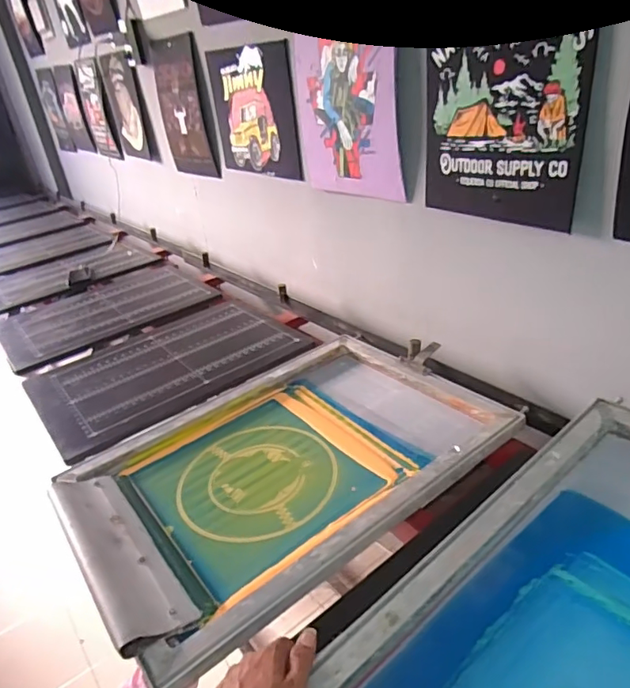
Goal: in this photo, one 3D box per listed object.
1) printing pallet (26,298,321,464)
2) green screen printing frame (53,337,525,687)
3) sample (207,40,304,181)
[{"bbox_3d":[-0.352,0.041,1.285,0.603,0.035,0.430,-26,34,-29],"label":"printing pallet"},{"bbox_3d":[-0.051,0.180,0.903,0.679,0.045,0.483,-26,34,-29],"label":"green screen printing frame"},{"bbox_3d":[-0.164,-0.616,1.410,0.022,0.315,0.380,-29,37,-32],"label":"sample"}]

